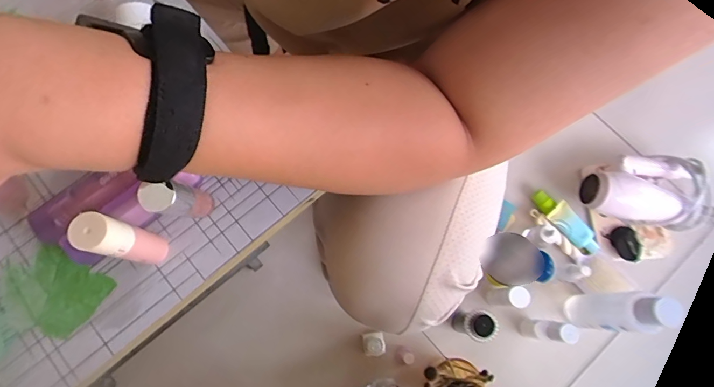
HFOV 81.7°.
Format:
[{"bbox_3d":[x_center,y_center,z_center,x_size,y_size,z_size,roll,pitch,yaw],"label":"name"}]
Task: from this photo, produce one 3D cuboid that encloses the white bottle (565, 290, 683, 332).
[{"bbox_3d":[0.396,0.183,0.640,0.071,0.205,0.057,-4,74,-3],"label":"white bottle"}]

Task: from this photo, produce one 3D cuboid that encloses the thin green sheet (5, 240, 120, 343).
[{"bbox_3d":[-0.197,0.063,0.264,0.065,0.004,0.049,28,75,6],"label":"thin green sheet"}]

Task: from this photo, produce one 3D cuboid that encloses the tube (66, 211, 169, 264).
[{"bbox_3d":[-0.134,0.027,0.238,0.019,0.075,0.020,18,74,3],"label":"tube"}]

